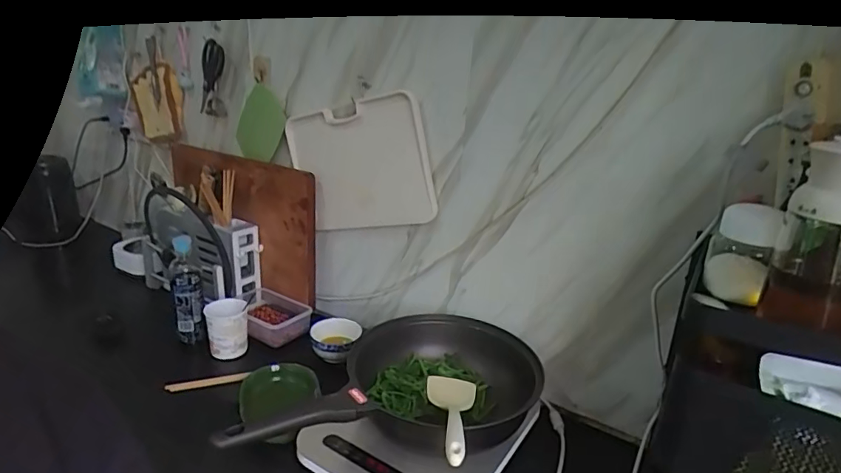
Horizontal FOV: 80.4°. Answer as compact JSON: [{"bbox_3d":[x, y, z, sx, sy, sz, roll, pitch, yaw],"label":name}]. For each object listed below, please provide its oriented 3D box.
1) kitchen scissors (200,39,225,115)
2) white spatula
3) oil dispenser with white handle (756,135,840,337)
[{"bbox_3d":[-0.476,-0.367,1.135,0.071,0.157,0.010,9,9,26],"label":"kitchen scissors"},{"bbox_3d":[0.043,0.262,0.736,0.081,0.034,0.320,5,-3,5],"label":"white spatula"},{"bbox_3d":[0.384,0.004,0.451,0.092,0.170,0.075,18,24,36],"label":"oil dispenser with white handle"}]

